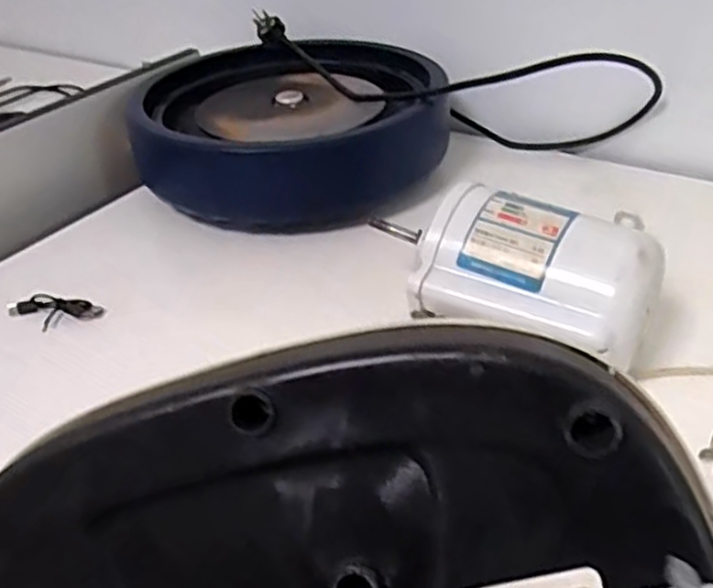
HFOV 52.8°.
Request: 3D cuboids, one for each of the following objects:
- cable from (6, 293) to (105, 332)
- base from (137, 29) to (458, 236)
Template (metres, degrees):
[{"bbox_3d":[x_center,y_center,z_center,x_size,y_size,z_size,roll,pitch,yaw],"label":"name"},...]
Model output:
[{"bbox_3d":[-0.229,0.013,0.551,0.069,0.019,0.022,6,37,14],"label":"cable"},{"bbox_3d":[-0.066,-0.174,0.724,0.290,0.085,0.275,-8,35,-5],"label":"base"}]

